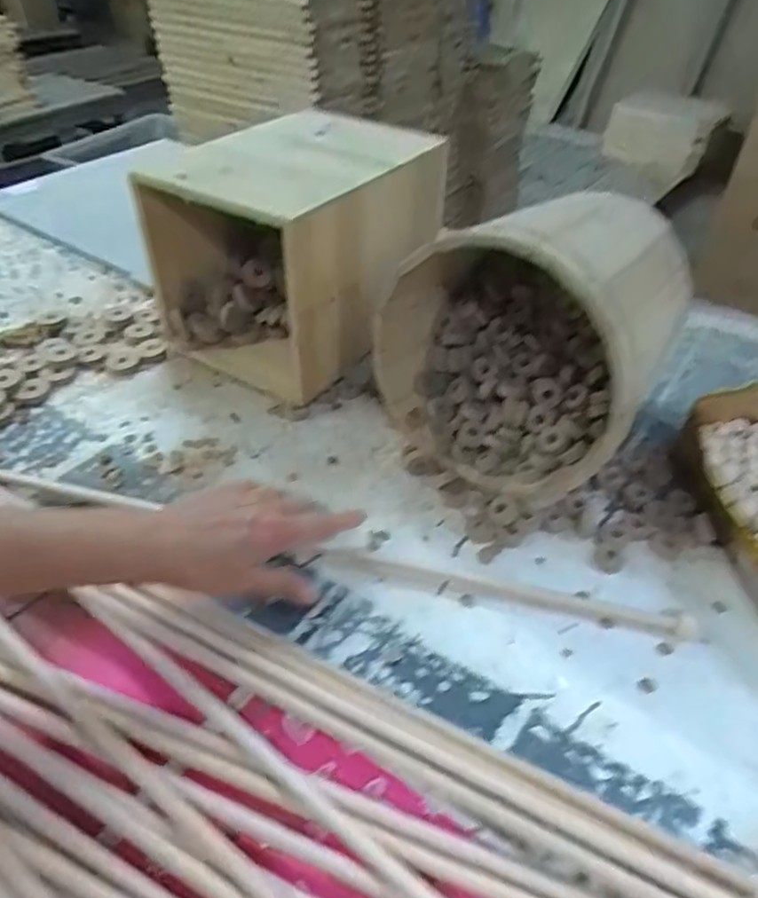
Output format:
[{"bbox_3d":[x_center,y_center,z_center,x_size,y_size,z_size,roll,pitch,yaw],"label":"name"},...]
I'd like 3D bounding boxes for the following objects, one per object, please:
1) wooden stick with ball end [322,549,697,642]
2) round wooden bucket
[{"bbox_3d":[0.096,0.109,0.501,0.284,0.019,0.022,10,43,10],"label":"wooden stick with ball end"},{"bbox_3d":[0.136,-0.095,0.582,0.218,0.233,0.203,25,47,24],"label":"round wooden bucket"}]

